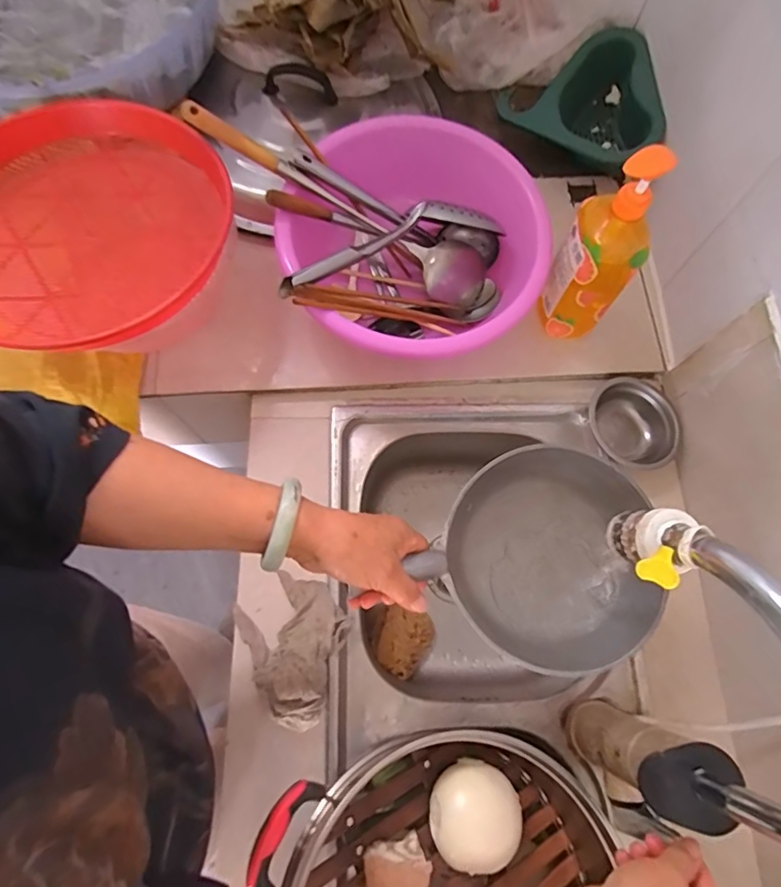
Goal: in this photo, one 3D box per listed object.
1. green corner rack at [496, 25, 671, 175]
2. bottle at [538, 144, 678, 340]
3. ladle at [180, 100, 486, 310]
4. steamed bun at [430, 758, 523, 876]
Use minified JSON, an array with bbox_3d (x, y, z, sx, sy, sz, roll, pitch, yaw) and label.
[{"bbox_3d":[0.272,-0.506,0.754,0.193,0.123,0.177,-3,72,-3],"label":"green corner rack"},{"bbox_3d":[0.245,-0.219,0.591,0.086,0.239,0.071,31,73,8],"label":"bottle"},{"bbox_3d":[-0.059,-0.308,0.667,0.418,0.085,0.078,27,72,-14],"label":"ladle"},{"bbox_3d":[0.089,0.391,0.536,0.092,0.047,0.091,1,72,-2],"label":"steamed bun"}]

